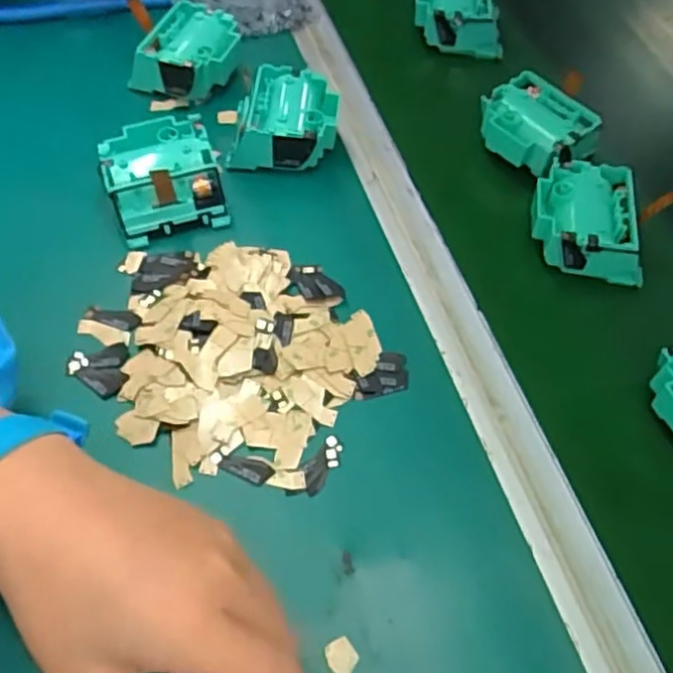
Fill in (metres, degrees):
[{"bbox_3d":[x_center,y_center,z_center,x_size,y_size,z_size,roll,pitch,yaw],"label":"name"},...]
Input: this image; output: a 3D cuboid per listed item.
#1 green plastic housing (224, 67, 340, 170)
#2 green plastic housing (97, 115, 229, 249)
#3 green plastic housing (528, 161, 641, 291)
[{"bbox_3d":[-0.039,-0.158,0.500,0.078,0.042,0.073,4,57,0],"label":"green plastic housing"},{"bbox_3d":[-0.120,-0.110,0.464,0.074,0.042,0.077,-15,59,-12],"label":"green plastic housing"},{"bbox_3d":[0.174,-0.081,0.465,0.075,0.034,0.077,8,61,7],"label":"green plastic housing"}]

